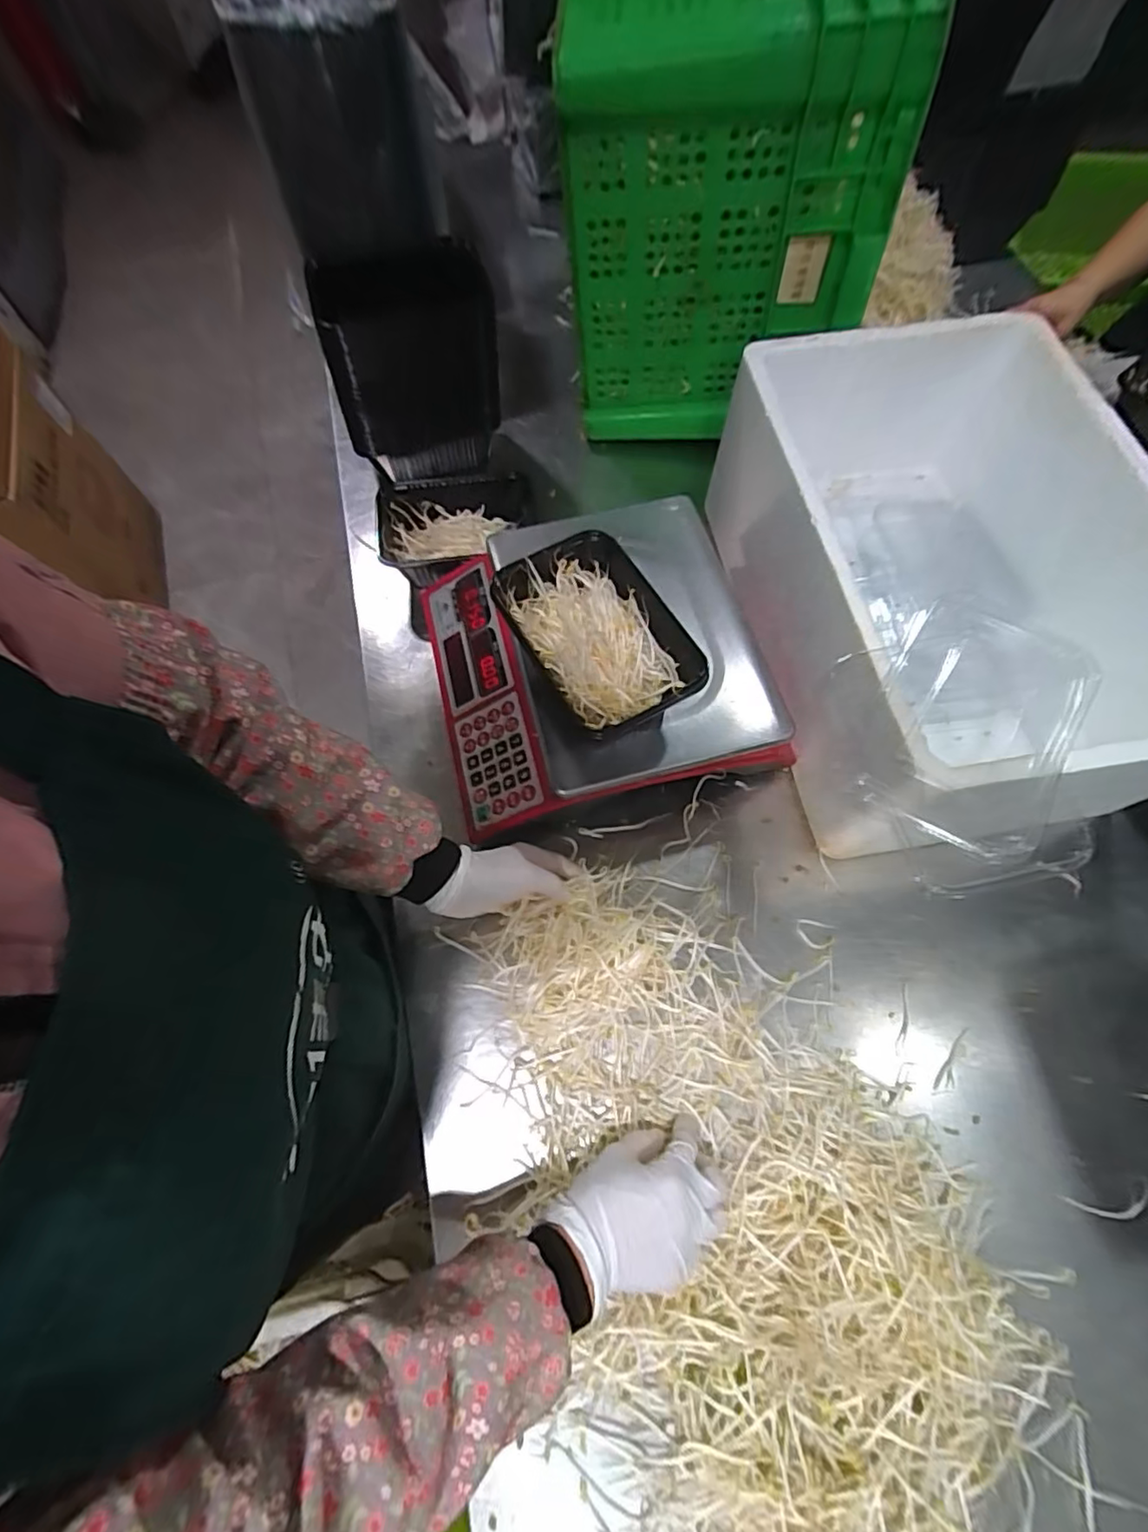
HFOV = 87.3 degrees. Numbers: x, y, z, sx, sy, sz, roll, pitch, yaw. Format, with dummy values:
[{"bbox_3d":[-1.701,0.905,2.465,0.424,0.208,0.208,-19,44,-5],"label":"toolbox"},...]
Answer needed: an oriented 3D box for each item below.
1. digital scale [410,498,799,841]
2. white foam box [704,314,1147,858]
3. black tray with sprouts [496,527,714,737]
[{"bbox_3d":[0.011,-0.101,0.606,0.292,0.126,0.295,-14,67,-5],"label":"digital scale"},{"bbox_3d":[0.346,-0.178,0.599,0.343,0.202,0.482,-9,66,-3],"label":"white foam box"},{"bbox_3d":[0.021,-0.114,0.507,0.119,0.043,0.179,-28,69,-11],"label":"black tray with sprouts"}]

